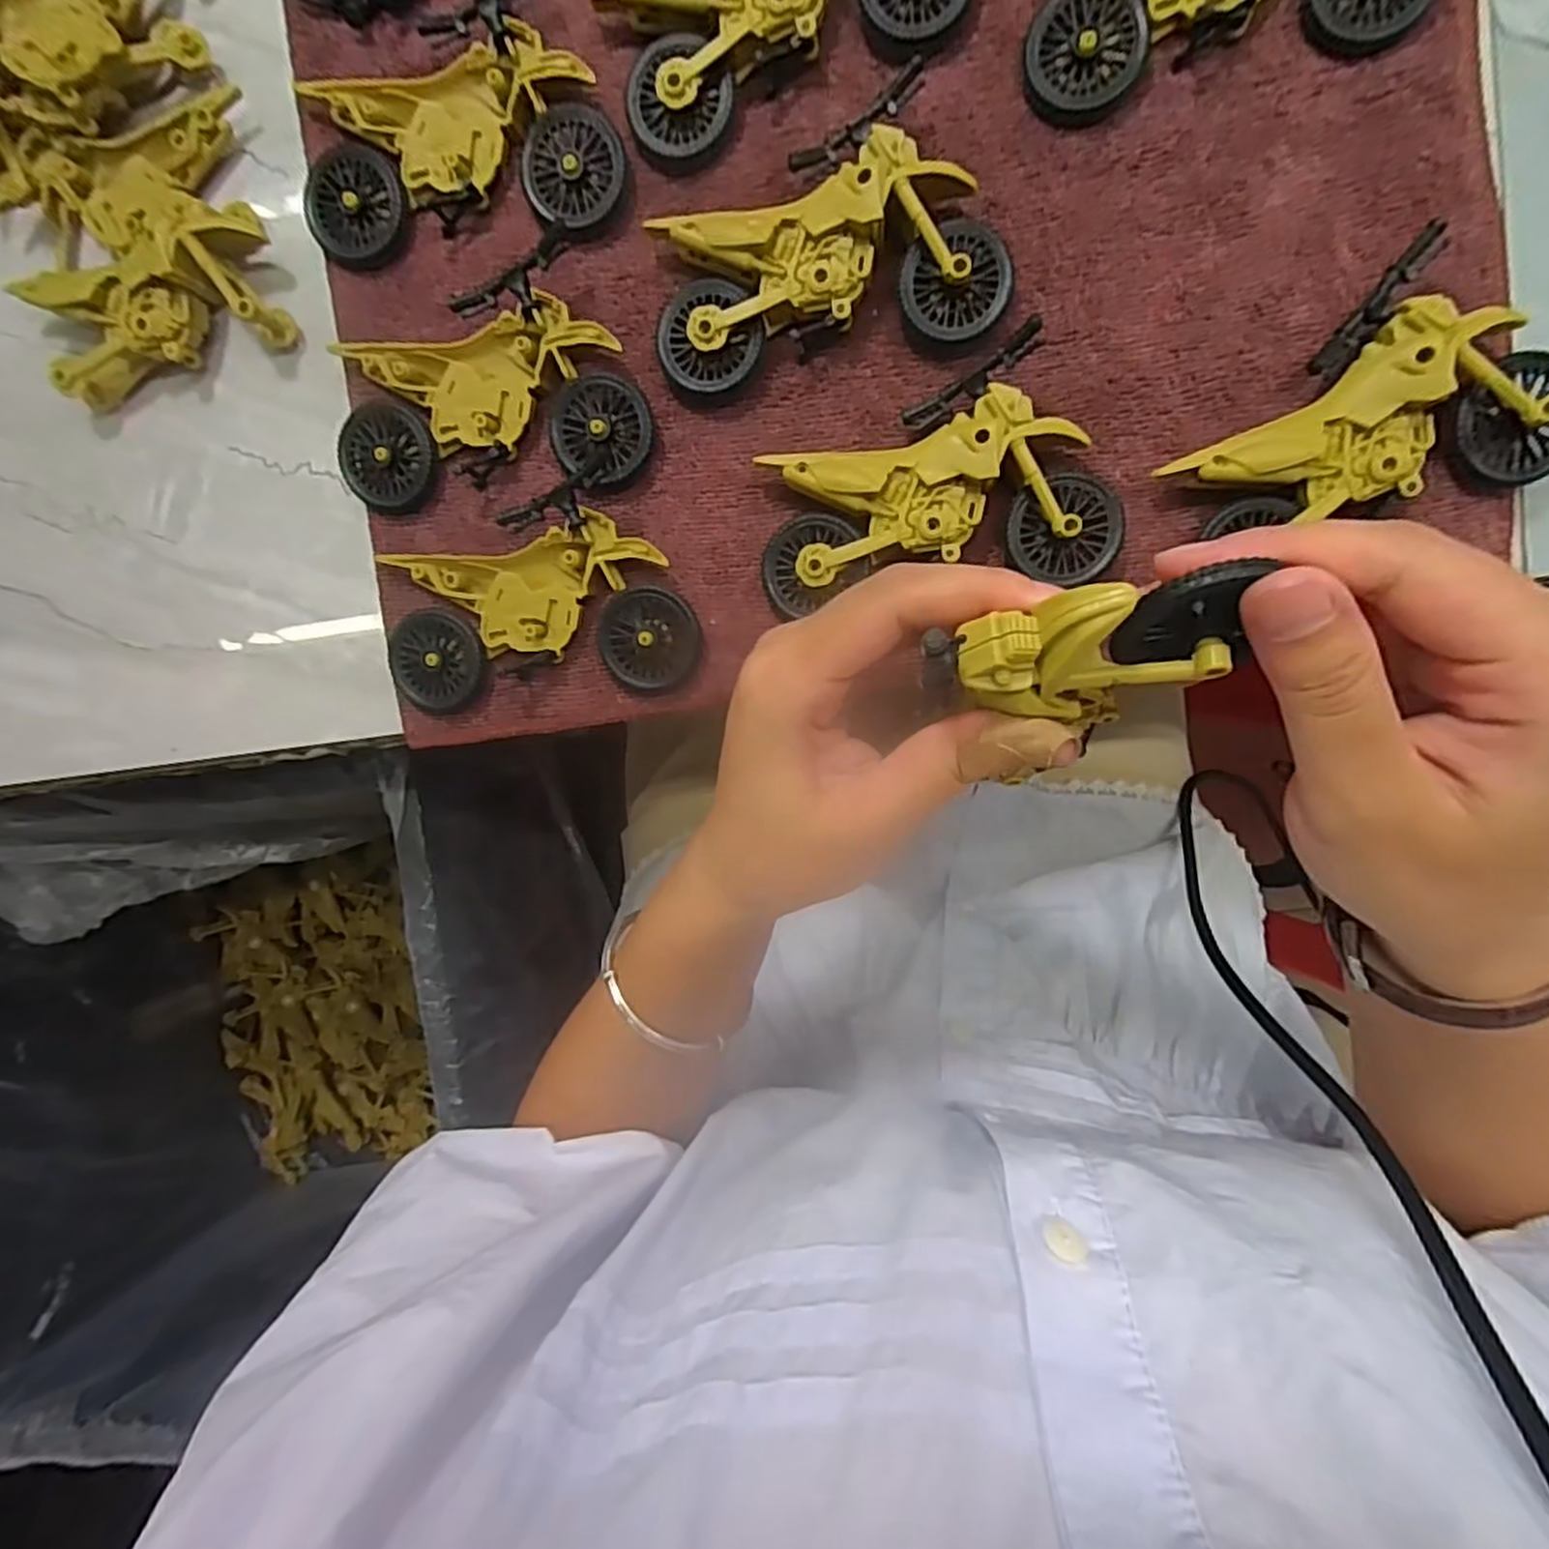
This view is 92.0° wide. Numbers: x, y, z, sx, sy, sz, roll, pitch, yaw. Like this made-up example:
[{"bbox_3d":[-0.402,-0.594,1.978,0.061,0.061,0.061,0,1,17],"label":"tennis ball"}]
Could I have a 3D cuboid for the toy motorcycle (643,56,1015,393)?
[{"bbox_3d":[0.014,-0.173,0.249,0.114,0.020,0.072,-14,95,9],"label":"toy motorcycle"}]

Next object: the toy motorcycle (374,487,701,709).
[{"bbox_3d":[-0.089,-0.063,0.277,0.116,0.015,0.067,-5,96,8],"label":"toy motorcycle"}]

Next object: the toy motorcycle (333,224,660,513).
[{"bbox_3d":[-0.103,-0.140,0.268,0.113,0.017,0.078,-4,96,8],"label":"toy motorcycle"}]

